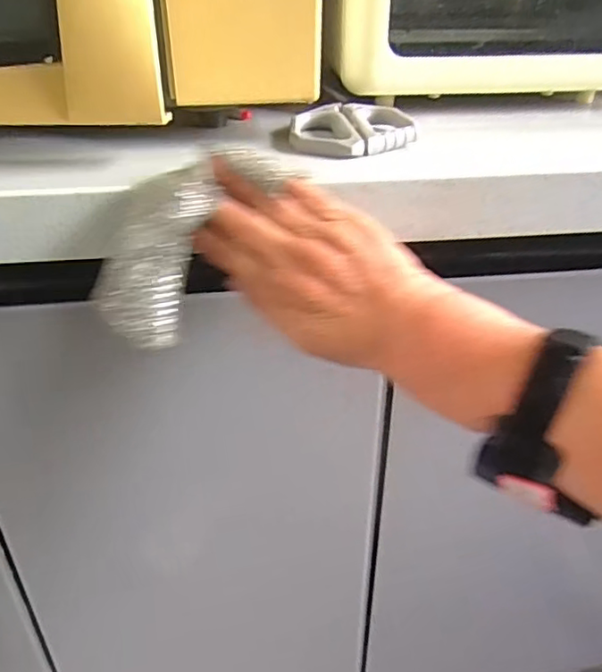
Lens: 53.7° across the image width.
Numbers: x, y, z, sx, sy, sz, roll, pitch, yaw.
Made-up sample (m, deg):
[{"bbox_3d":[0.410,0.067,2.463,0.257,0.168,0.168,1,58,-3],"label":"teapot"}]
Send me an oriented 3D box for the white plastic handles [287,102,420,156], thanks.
[{"bbox_3d":[0.037,-0.152,0.434,0.087,0.015,0.098,0,32,0],"label":"white plastic handles"}]

